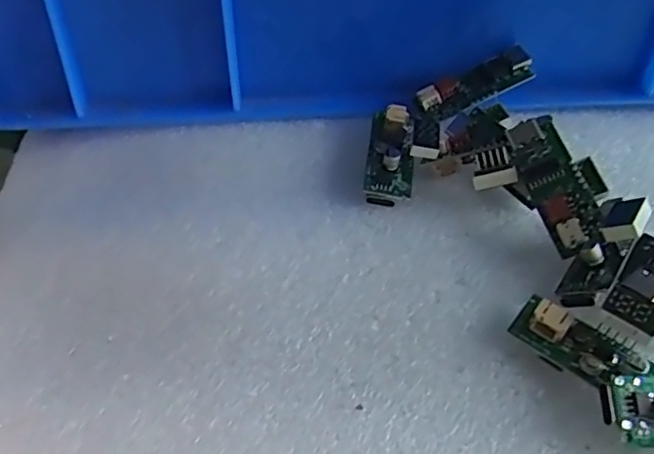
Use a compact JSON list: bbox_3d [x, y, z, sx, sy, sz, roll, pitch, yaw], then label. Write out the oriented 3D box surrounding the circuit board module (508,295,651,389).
[{"bbox_3d":[0.057,0.026,0.141,0.028,0.011,0.012,31,52,27],"label":"circuit board module"}]

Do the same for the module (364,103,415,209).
[{"bbox_3d":[0.019,-0.022,0.189,0.014,0.006,0.037,-2,54,13],"label":"module"}]

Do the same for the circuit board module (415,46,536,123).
[{"bbox_3d":[0.047,-0.046,0.200,0.035,0.008,0.013,-25,47,6],"label":"circuit board module"}]

